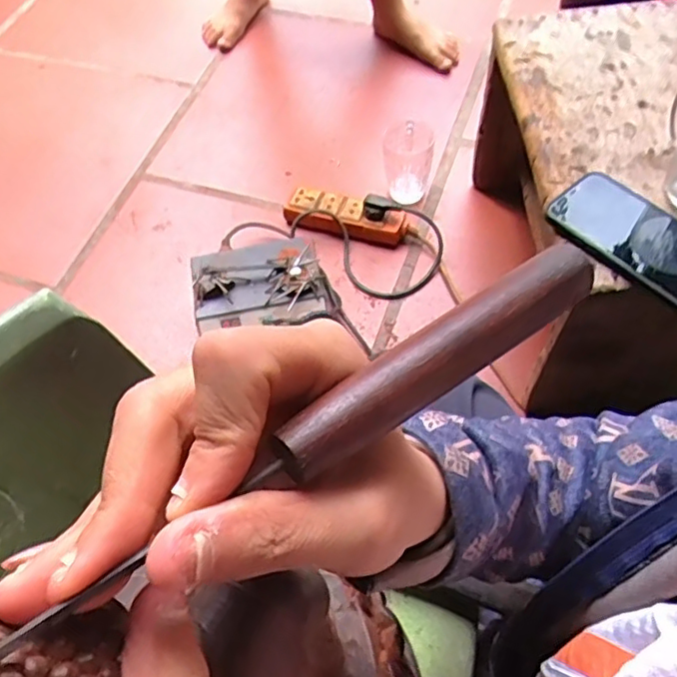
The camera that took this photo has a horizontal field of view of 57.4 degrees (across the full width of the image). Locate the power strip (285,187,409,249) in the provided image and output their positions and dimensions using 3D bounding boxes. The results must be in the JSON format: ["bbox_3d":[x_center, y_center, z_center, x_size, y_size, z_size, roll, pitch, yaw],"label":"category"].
[{"bbox_3d":[0.009,-0.184,0.953,0.192,0.047,0.051,19,63,14],"label":"power strip"}]

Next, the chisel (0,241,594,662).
[{"bbox_3d":[0.004,0.019,0.160,0.181,0.012,0.020,-31,64,-24],"label":"chisel"}]

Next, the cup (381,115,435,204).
[{"bbox_3d":[0.107,-0.277,0.972,0.075,0.118,0.071,8,60,9],"label":"cup"}]

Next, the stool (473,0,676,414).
[{"bbox_3d":[0.323,-0.150,0.754,0.240,0.310,0.387,-5,59,1],"label":"stool"}]

